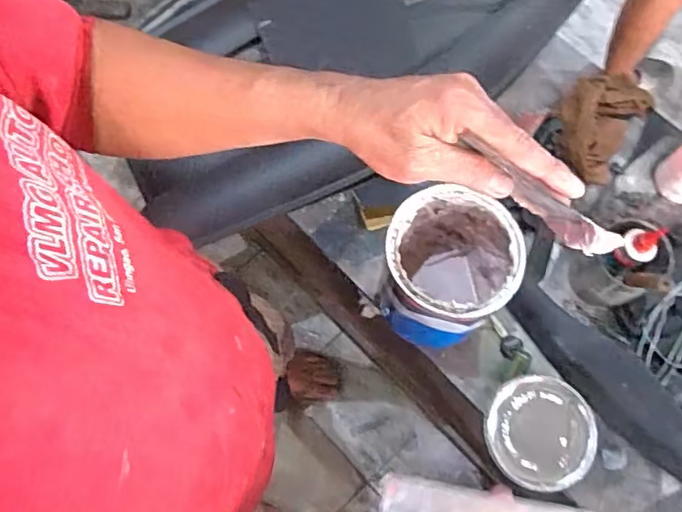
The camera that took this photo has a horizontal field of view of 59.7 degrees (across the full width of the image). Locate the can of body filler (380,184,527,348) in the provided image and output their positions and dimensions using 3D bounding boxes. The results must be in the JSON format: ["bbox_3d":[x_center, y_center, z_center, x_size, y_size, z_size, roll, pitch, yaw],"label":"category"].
[{"bbox_3d":[0.133,0.021,0.790,0.154,0.211,0.161,0,71,-1],"label":"can of body filler"}]

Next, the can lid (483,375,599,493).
[{"bbox_3d":[0.277,0.242,0.818,0.151,0.017,0.145,0,71,-1],"label":"can lid"}]

